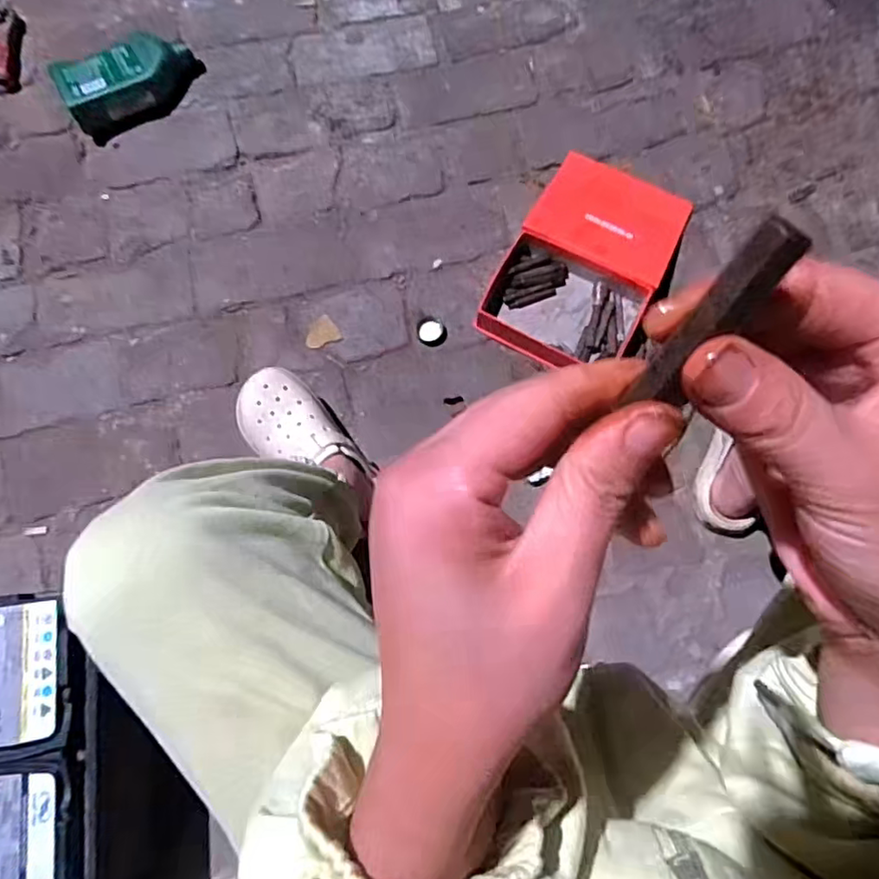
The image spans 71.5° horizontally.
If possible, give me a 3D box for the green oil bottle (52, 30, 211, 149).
[{"bbox_3d":[-0.499,-0.586,1.001,0.219,0.072,0.091,-29,76,-6],"label":"green oil bottle"}]

